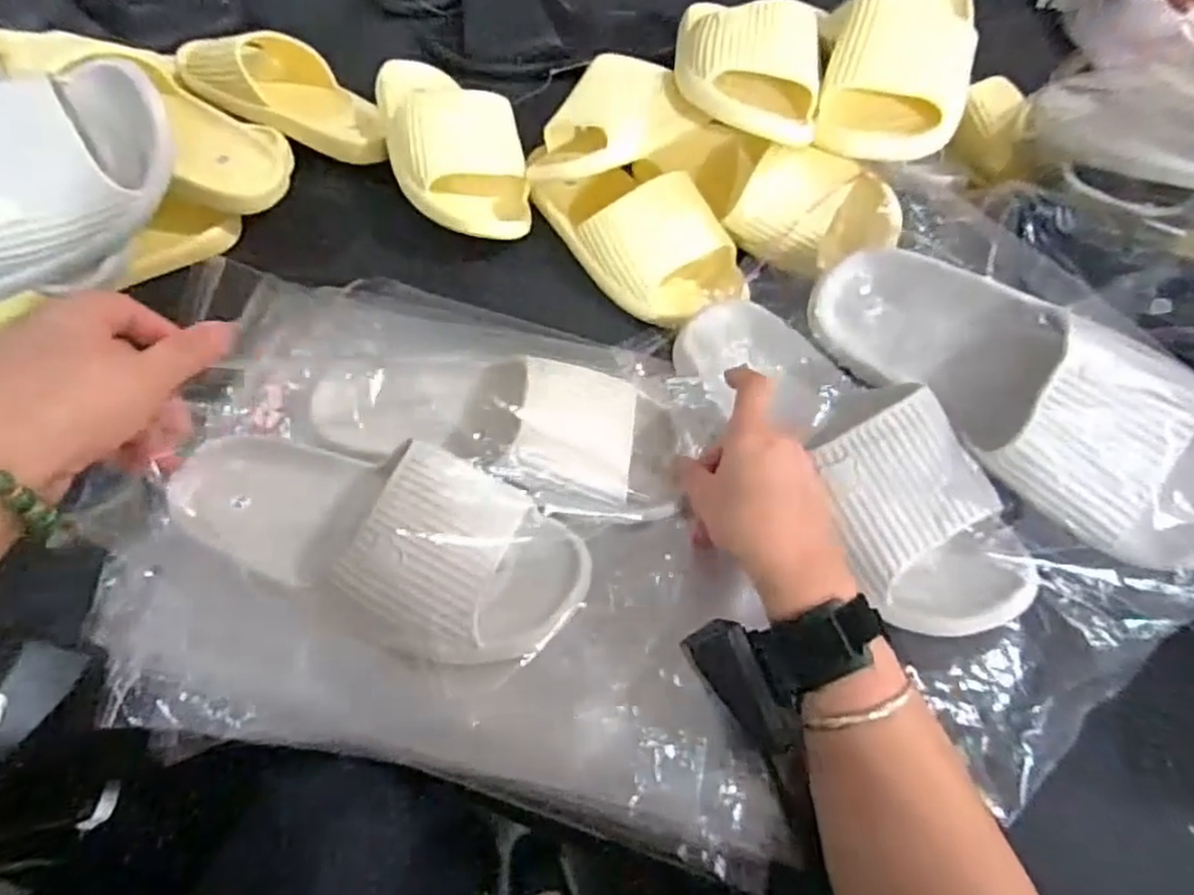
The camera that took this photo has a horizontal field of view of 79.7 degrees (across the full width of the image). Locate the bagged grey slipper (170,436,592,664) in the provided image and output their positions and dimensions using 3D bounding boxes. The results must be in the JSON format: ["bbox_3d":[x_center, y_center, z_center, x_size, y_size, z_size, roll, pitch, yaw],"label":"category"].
[{"bbox_3d":[-0.142,0.051,0.432,0.262,0.066,0.102,14,58,14],"label":"bagged grey slipper"}]

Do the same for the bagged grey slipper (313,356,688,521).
[{"bbox_3d":[-0.068,-0.016,0.484,0.248,0.075,0.104,11,58,14],"label":"bagged grey slipper"}]

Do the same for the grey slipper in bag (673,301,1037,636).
[{"bbox_3d":[0.159,-0.008,0.470,0.092,0.064,0.286,-28,62,-18],"label":"grey slipper in bag"}]

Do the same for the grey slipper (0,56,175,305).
[{"bbox_3d":[-0.435,-0.168,0.499,0.289,0.112,0.099,-28,61,2],"label":"grey slipper"}]

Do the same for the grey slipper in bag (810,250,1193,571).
[{"bbox_3d":[0.255,-0.036,0.443,0.278,0.109,0.080,37,24,22],"label":"grey slipper in bag"}]

